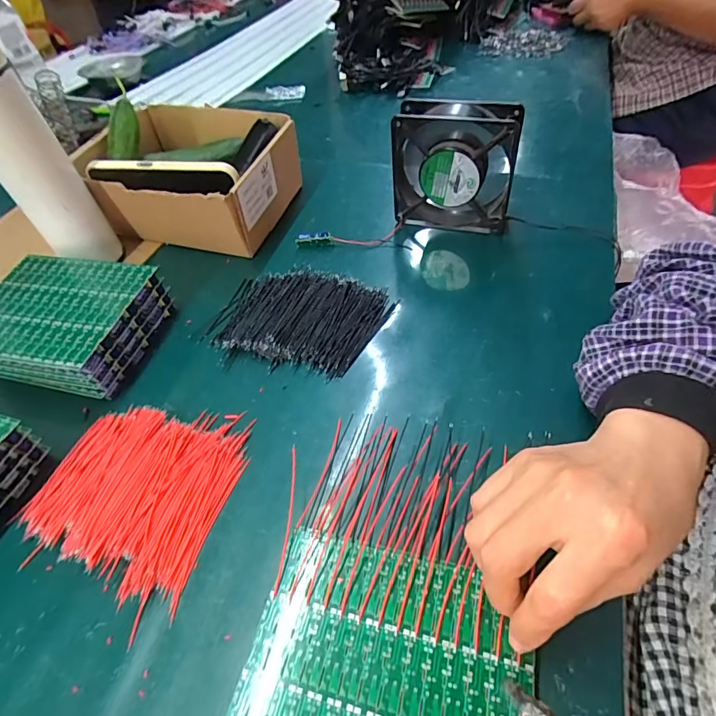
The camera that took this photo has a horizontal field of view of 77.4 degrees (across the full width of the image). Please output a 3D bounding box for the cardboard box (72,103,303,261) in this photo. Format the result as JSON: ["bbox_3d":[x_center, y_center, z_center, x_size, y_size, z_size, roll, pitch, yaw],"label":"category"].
[{"bbox_3d":[-0.197,-0.219,0.537,0.215,0.089,0.177,9,51,14],"label":"cardboard box"}]

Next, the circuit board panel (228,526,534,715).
[{"bbox_3d":[0.013,0.169,0.239,0.148,0.004,0.124,7,52,15],"label":"circuit board panel"}]

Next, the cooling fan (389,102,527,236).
[{"bbox_3d":[0.099,-0.198,0.471,0.121,0.120,0.045,8,51,13],"label":"cooling fan"}]

